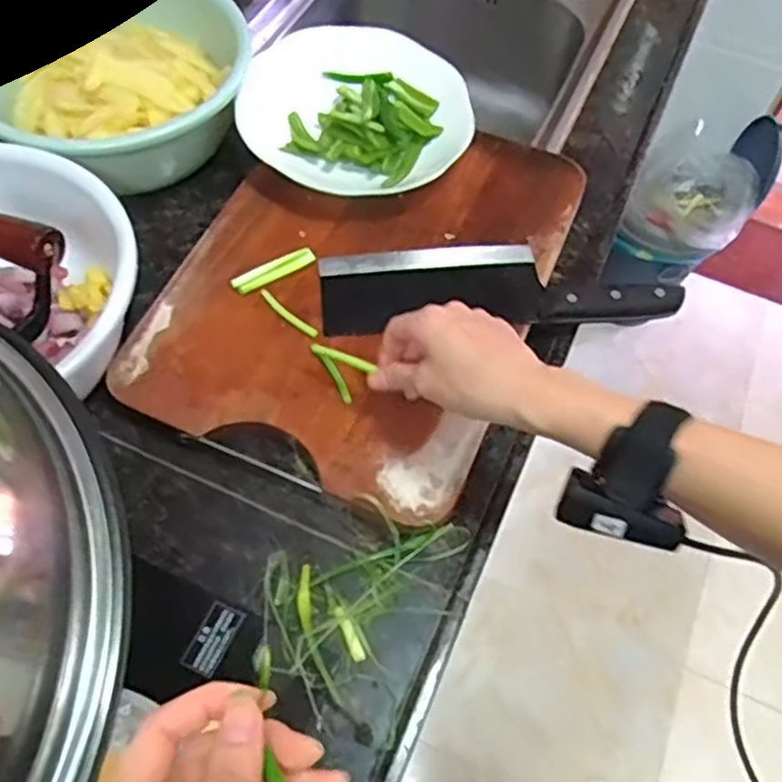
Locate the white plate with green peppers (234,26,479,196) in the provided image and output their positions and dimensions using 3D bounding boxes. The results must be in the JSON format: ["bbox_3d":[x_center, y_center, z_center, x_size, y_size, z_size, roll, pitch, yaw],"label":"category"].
[{"bbox_3d":[-0.037,-0.260,0.671,0.220,0.035,0.176,25,62,11],"label":"white plate with green peppers"}]

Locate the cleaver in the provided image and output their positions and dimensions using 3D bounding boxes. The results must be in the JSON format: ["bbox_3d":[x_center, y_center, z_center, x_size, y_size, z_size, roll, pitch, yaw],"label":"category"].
[{"bbox_3d":[0.090,-0.089,0.603,0.289,0.026,0.083,-2,61,-4],"label":"cleaver"}]

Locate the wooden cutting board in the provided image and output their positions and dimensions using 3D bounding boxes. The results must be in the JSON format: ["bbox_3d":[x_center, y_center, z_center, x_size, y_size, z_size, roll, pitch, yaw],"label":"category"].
[{"bbox_3d":[-0.015,-0.102,0.613,0.273,0.028,0.388,22,62,9],"label":"wooden cutting board"}]

